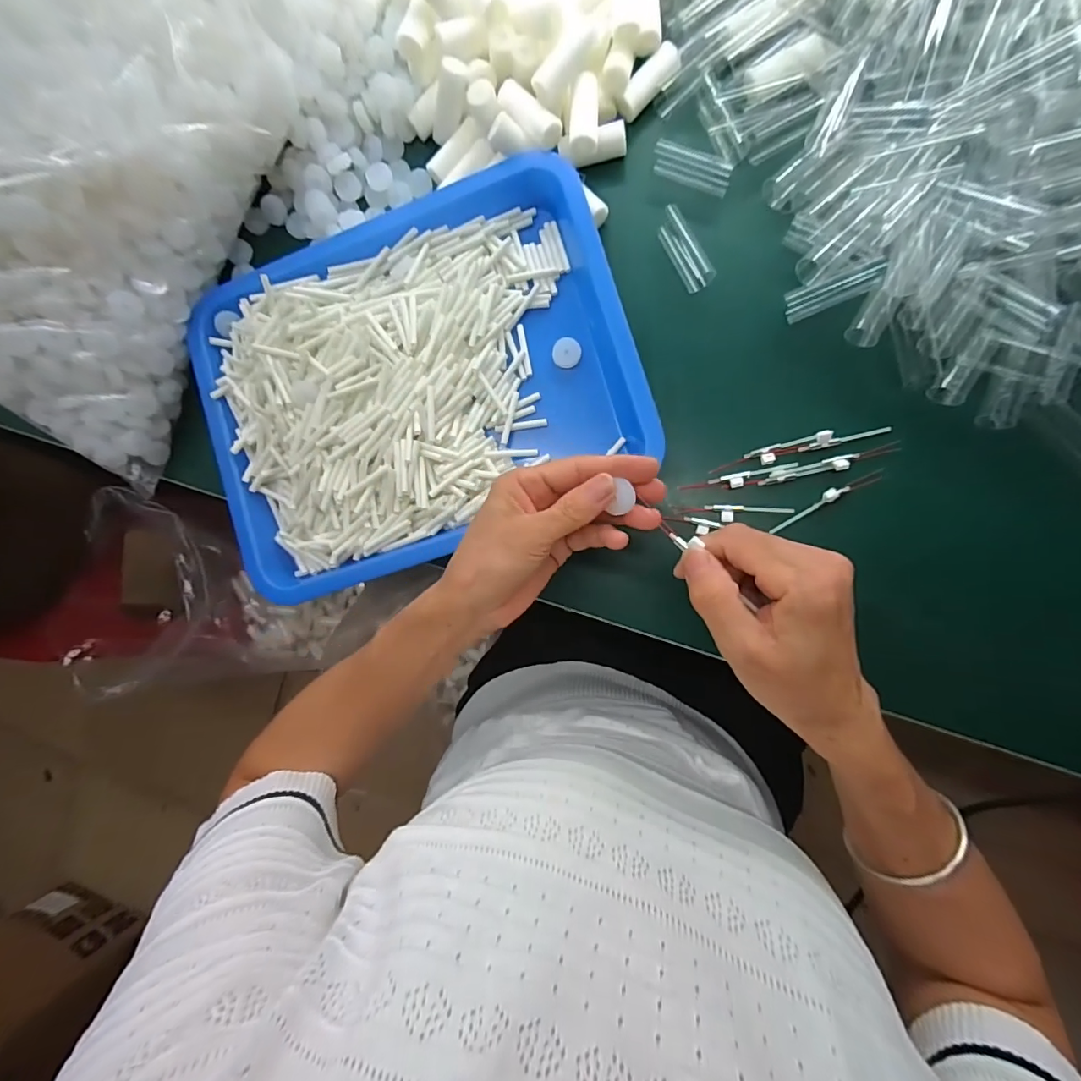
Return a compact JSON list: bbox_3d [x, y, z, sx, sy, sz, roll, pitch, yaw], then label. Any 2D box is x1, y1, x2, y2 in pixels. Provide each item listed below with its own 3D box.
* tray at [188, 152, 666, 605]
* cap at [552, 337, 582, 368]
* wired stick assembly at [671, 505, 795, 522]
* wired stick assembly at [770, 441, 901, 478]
[{"bbox_3d":[-0.097,-0.118,0.370,0.328,0.040,0.263,-17,86,9],"label":"tray"},{"bbox_3d":[0.020,-0.141,0.362,0.021,0.009,0.020,0,89,9],"label":"cap"},{"bbox_3d":[0.137,-0.020,0.345,0.081,0.005,0.011,1,89,9],"label":"wired stick assembly"},{"bbox_3d":[0.202,-0.053,0.331,0.082,0.005,0.010,-12,87,9],"label":"wired stick assembly"}]

